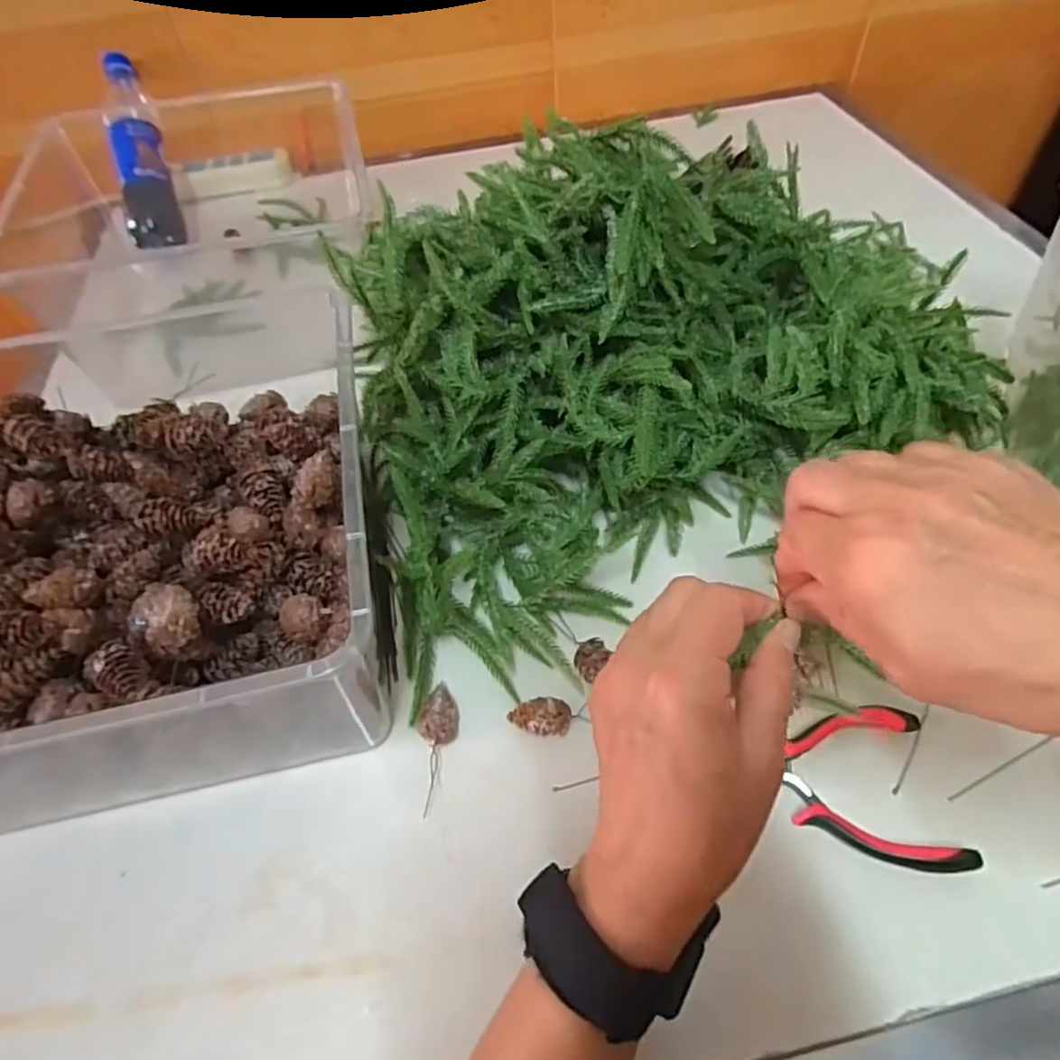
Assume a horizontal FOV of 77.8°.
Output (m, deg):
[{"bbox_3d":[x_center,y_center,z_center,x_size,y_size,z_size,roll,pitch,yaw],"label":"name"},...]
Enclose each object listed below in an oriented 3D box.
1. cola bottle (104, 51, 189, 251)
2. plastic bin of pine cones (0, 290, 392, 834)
[{"bbox_3d":[-0.455,-0.441,0.766,0.056,0.061,0.241,-14,83,-6],"label":"cola bottle"},{"bbox_3d":[-0.235,0.021,0.404,0.296,0.144,0.279,-12,53,-4],"label":"plastic bin of pine cones"}]

